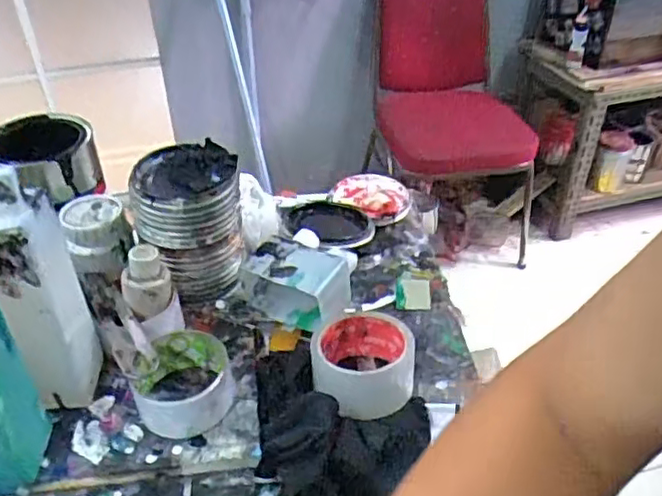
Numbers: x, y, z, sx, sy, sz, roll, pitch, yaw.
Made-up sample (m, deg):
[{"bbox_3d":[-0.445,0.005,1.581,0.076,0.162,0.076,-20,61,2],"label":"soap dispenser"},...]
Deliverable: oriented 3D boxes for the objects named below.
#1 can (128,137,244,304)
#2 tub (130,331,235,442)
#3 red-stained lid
[{"bbox_3d":[-0.143,-0.026,0.646,0.104,0.128,0.101,-11,38,-13],"label":"can"},{"bbox_3d":[-0.126,0.116,0.551,0.080,0.050,0.083,-1,37,0],"label":"tub"},{"bbox_3d":[0.056,-0.065,0.830,0.102,0.025,0.085,29,46,33],"label":"red-stained lid"}]

